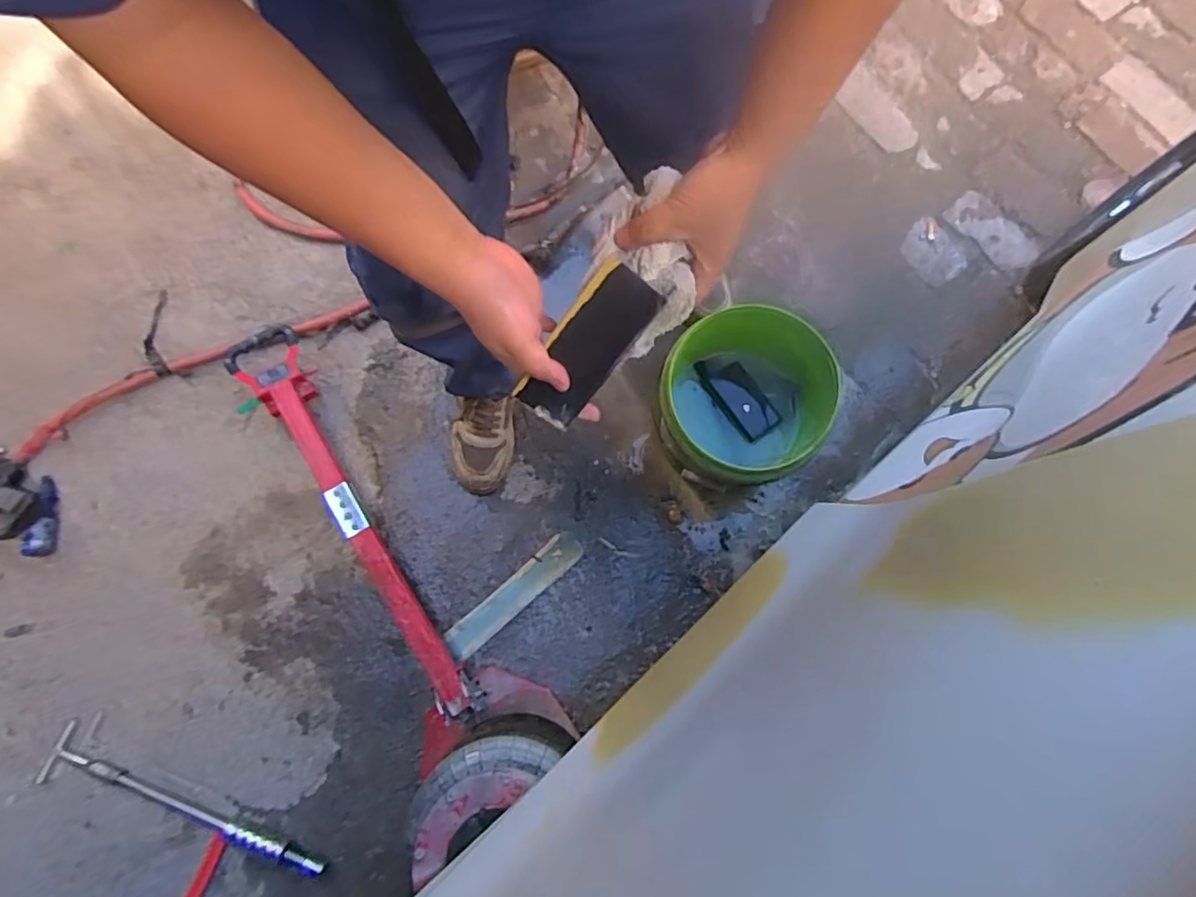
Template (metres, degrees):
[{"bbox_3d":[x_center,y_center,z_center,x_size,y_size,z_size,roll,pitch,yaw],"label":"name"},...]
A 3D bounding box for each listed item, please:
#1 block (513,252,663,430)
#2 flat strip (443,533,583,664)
[{"bbox_3d":[-0.009,-0.084,0.504,0.057,0.012,0.136,37,98,-9],"label":"block"},{"bbox_3d":[-0.139,0.245,1.023,0.267,0.010,0.056,-40,75,-16],"label":"flat strip"}]

